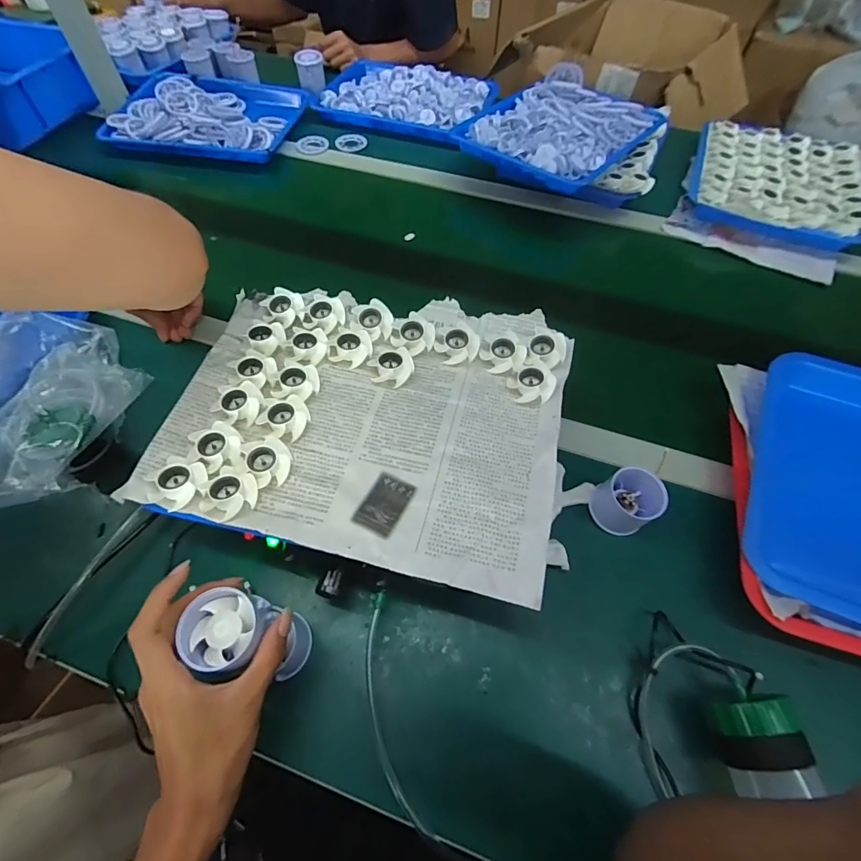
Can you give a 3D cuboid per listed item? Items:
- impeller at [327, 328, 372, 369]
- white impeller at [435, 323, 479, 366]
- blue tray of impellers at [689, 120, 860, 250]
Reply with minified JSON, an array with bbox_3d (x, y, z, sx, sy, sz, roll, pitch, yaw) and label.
[{"bbox_3d":[-0.080,-0.084,0.436,0.037,0.020,0.038,1,58,-1],"label":"impeller"},{"bbox_3d":[0.029,-0.084,0.437,0.040,0.024,0.034,-33,65,-20],"label":"white impeller"},{"bbox_3d":[0.582,-0.420,0.725,0.265,0.040,0.315,22,60,12],"label":"blue tray of impellers"}]

